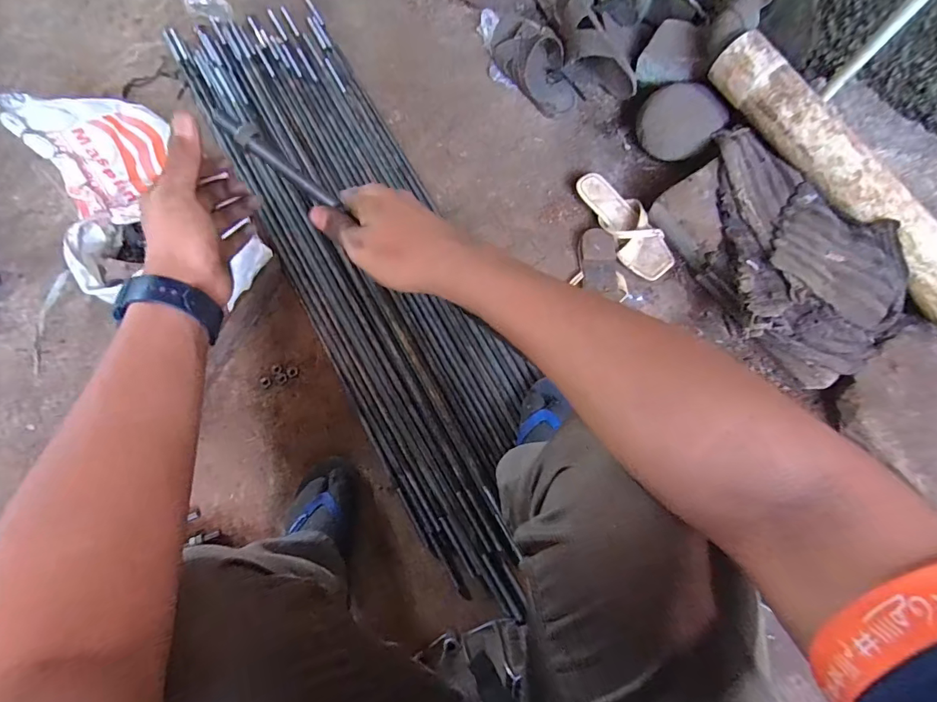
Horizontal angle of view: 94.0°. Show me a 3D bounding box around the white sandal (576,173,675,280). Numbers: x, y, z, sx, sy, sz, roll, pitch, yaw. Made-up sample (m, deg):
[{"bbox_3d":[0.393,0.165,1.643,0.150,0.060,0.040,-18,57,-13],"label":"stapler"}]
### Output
[{"bbox_3d":[0.299,-0.243,0.843,0.091,0.044,0.241,-25,76,-8],"label":"white sandal"}]

